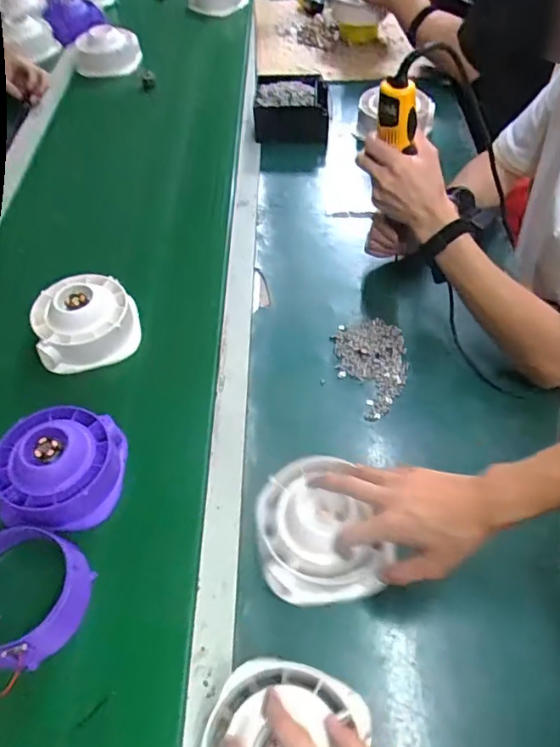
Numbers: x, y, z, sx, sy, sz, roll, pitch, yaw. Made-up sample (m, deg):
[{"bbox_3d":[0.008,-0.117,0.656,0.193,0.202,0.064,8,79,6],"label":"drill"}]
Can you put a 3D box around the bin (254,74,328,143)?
[{"bbox_3d":[0.022,-0.501,1.046,0.137,0.087,0.151,1,52,3],"label":"bin"}]

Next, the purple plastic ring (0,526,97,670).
[{"bbox_3d":[-0.251,0.213,0.533,0.113,0.053,0.118,-1,52,1],"label":"purple plastic ring"}]

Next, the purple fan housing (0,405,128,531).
[{"bbox_3d":[-0.250,0.102,0.618,0.136,0.066,0.129,-1,52,1],"label":"purple fan housing"}]

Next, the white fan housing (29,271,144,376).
[{"bbox_3d":[-0.267,-0.076,0.751,0.132,0.066,0.129,-1,52,1],"label":"white fan housing"}]

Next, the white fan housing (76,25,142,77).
[{"bbox_3d":[-0.387,-0.728,1.226,0.131,0.063,0.144,4,53,5],"label":"white fan housing"}]

